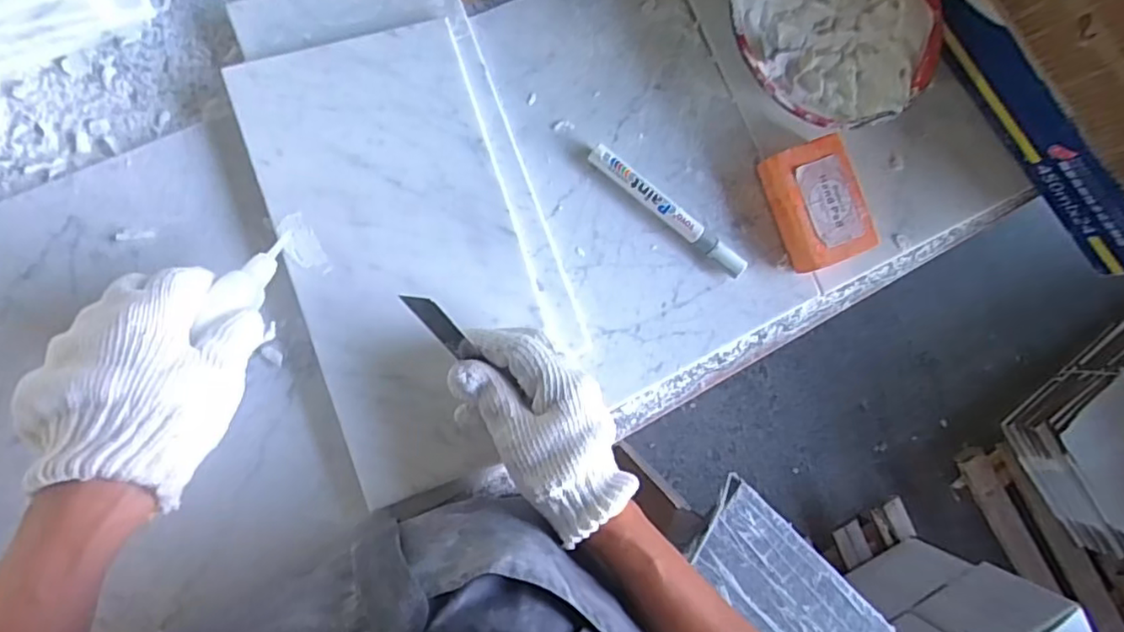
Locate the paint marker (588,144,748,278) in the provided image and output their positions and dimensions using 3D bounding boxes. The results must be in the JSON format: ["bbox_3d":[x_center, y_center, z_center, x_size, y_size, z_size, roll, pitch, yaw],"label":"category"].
[{"bbox_3d":[0.080,-0.077,0.465,0.144,0.018,0.017,38,83,-6],"label":"paint marker"}]

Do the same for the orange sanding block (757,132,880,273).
[{"bbox_3d":[0.199,-0.087,0.478,0.065,0.028,0.092,-19,91,-9],"label":"orange sanding block"}]

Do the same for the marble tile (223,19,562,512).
[{"bbox_3d":[-0.099,-0.041,0.423,0.158,0.016,0.300,-18,90,-8],"label":"marble tile"}]

